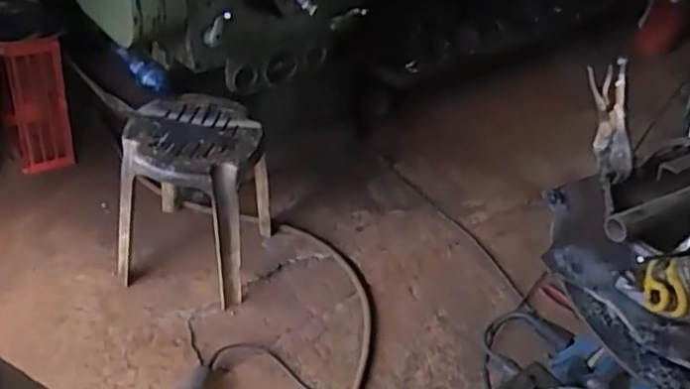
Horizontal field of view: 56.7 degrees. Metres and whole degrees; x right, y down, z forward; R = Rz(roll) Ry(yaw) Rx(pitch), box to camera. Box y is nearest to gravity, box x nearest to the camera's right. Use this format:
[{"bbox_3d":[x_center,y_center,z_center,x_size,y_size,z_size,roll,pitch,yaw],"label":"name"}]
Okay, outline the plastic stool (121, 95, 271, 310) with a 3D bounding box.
[{"bbox_3d":[-0.393,0.010,1.686,0.335,0.440,0.319,14,42,5],"label":"plastic stool"}]

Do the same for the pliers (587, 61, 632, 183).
[{"bbox_3d":[0.344,-0.090,0.827,0.042,0.169,0.021,7,39,36],"label":"pliers"}]

